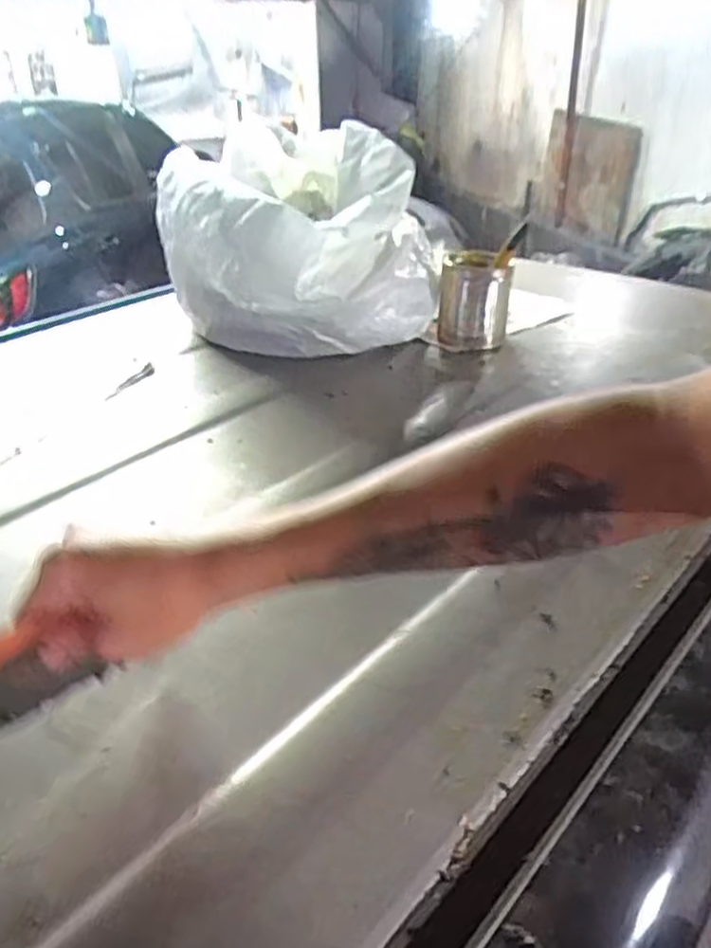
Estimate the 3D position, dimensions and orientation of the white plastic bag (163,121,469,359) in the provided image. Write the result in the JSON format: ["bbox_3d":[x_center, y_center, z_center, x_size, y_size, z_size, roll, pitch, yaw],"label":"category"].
[{"bbox_3d":[-0.075,-0.305,0.975,0.314,0.237,0.318,-25,42,-33],"label":"white plastic bag"}]

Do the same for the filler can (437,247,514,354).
[{"bbox_3d":[0.163,-0.236,0.992,0.089,0.127,0.089,0,31,0],"label":"filler can"}]

